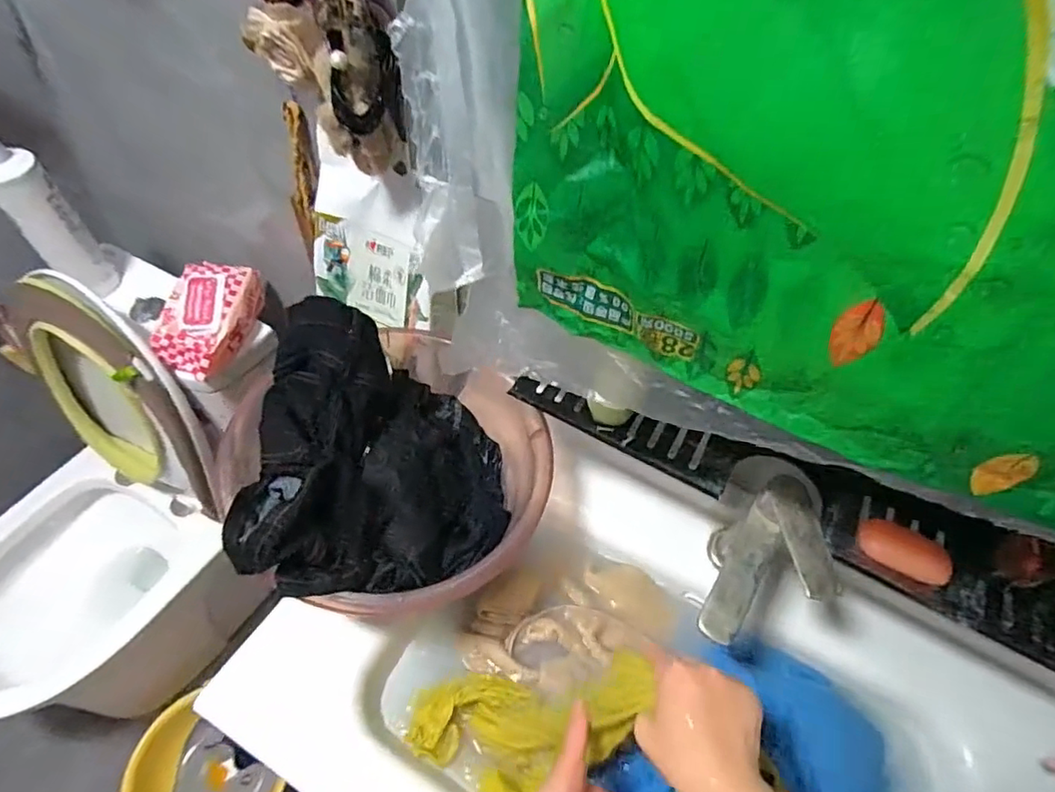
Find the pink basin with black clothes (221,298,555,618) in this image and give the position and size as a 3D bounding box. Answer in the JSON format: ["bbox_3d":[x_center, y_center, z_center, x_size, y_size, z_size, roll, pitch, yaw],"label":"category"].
[{"bbox_3d":[-0.135,0.063,0.628,0.316,0.166,0.338,0,52,-5],"label":"pink basin with black clothes"}]

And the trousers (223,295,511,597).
[{"bbox_3d":[-0.146,0.073,0.608,0.250,0.162,0.294,4,52,-2],"label":"trousers"}]

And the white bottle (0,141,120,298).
[{"bbox_3d":[-0.695,-0.250,0.831,0.065,0.242,0.086,40,59,23],"label":"white bottle"}]

